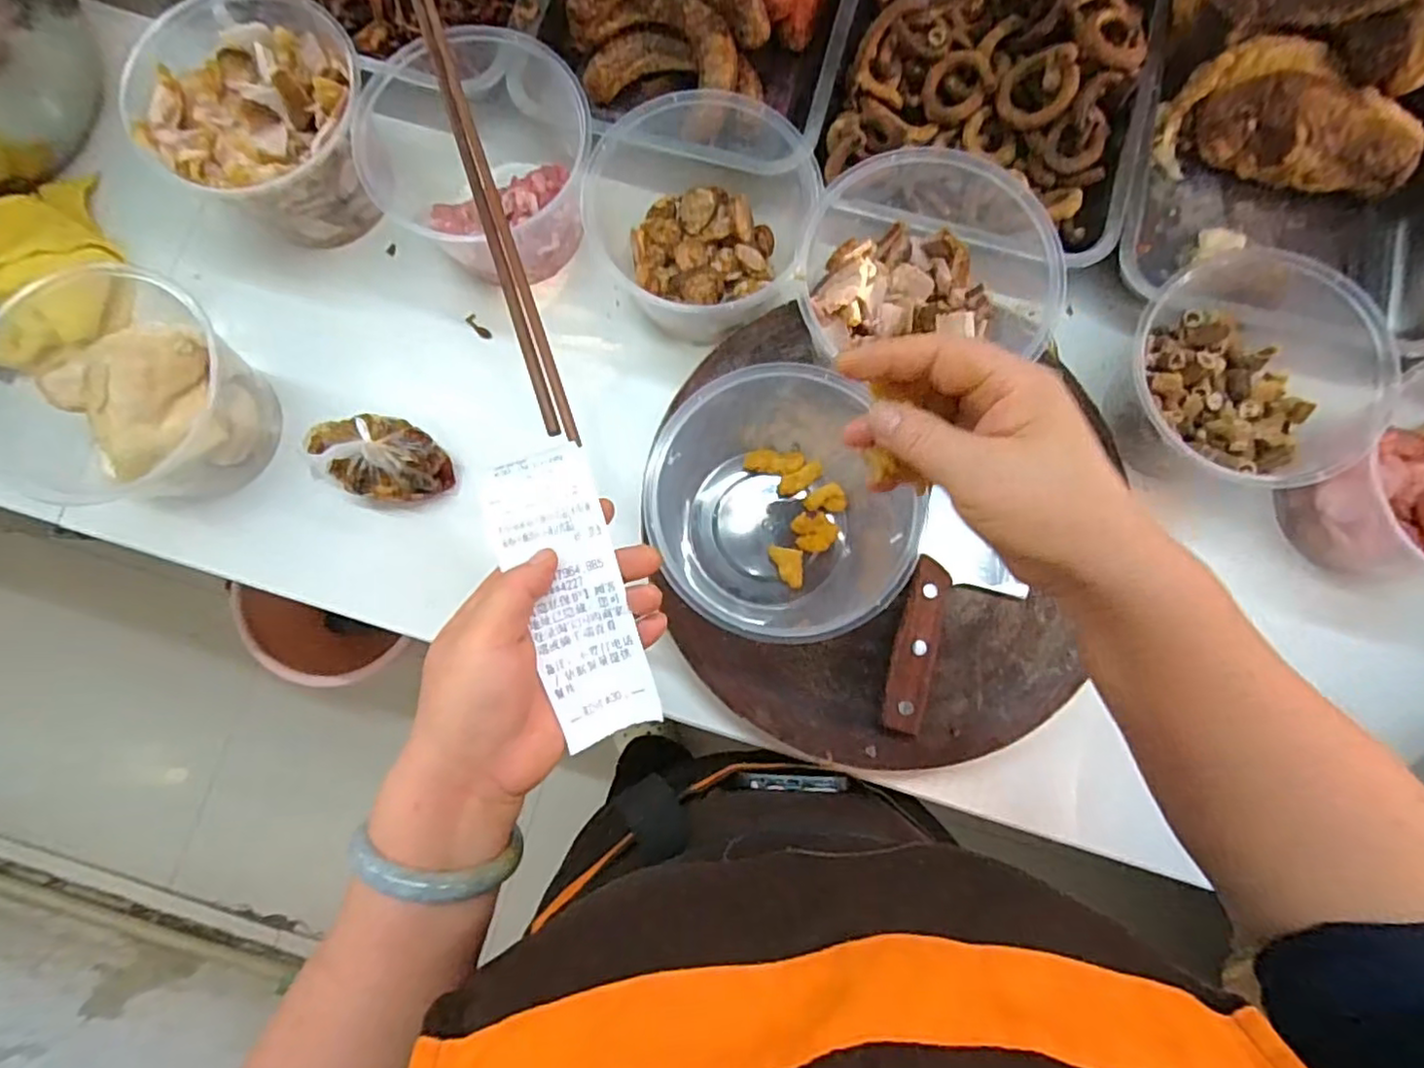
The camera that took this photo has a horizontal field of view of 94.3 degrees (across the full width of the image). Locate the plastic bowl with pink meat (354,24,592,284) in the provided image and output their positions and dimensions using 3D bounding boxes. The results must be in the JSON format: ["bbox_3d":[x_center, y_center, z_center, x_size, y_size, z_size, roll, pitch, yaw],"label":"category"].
[{"bbox_3d":[-0.184,-0.297,0.542,0.166,0.123,0.174,0,82,-2],"label":"plastic bowl with pink meat"}]

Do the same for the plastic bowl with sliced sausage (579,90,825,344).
[{"bbox_3d":[-0.015,-0.251,0.521,0.145,0.097,0.146,0,82,-2],"label":"plastic bowl with sliced sausage"}]

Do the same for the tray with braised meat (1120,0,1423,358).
[{"bbox_3d":[0.478,-0.351,0.512,0.295,0.158,0.350,16,82,1],"label":"tray with braised meat"}]

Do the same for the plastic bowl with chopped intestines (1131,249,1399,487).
[{"bbox_3d":[0.385,-0.113,0.473,0.169,0.065,0.161,0,82,-2],"label":"plastic bowl with chopped intestines"}]

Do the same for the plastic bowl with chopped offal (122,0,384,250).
[{"bbox_3d":[-0.346,-0.322,0.522,0.156,0.104,0.150,0,82,-2],"label":"plastic bowl with chopped offal"}]

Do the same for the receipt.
[{"bbox_3d":[-0.071,0.030,0.335,0.050,0.024,0.146,-17,91,-4],"label":"receipt"}]

